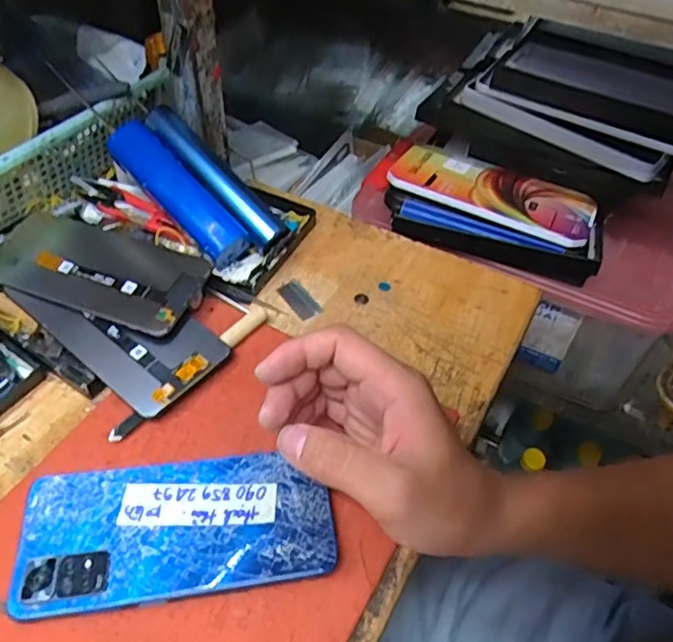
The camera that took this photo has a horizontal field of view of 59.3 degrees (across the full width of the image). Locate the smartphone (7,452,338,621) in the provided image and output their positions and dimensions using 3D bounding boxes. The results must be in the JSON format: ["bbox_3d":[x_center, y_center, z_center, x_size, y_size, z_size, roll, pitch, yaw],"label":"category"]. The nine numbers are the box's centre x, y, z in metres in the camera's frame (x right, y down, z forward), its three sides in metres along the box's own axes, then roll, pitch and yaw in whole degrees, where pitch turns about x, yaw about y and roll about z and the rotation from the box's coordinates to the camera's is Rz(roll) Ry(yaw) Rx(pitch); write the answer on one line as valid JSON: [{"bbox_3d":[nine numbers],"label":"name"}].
[{"bbox_3d":[-0.084,0.111,0.317,0.160,0.015,0.073,-3,49,-7],"label":"smartphone"}]

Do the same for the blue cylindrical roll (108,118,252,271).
[{"bbox_3d":[-0.124,-0.101,0.464,0.133,0.033,0.039,46,57,3],"label":"blue cylindrical roll"}]

